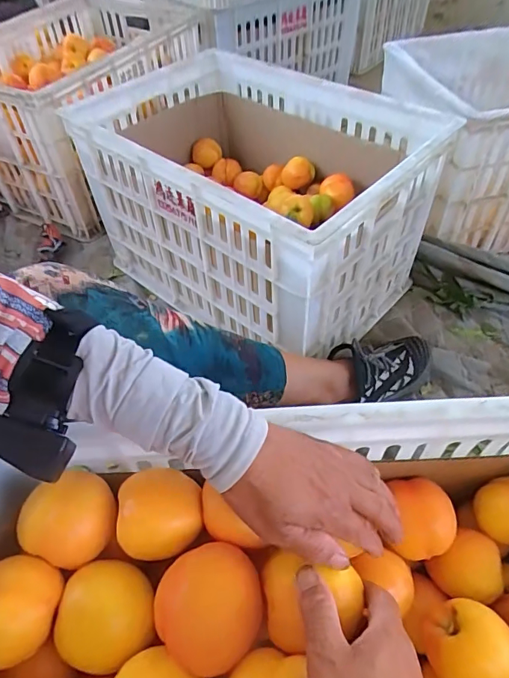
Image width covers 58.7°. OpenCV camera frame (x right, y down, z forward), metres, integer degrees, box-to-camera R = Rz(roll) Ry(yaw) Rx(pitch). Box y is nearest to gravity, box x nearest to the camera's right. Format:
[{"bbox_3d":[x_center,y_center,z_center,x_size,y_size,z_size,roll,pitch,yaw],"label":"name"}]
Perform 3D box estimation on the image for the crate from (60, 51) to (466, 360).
[{"bbox_3d":[-0.009,-0.244,0.765,0.541,0.294,0.366,31,60,23],"label":"crate"}]

